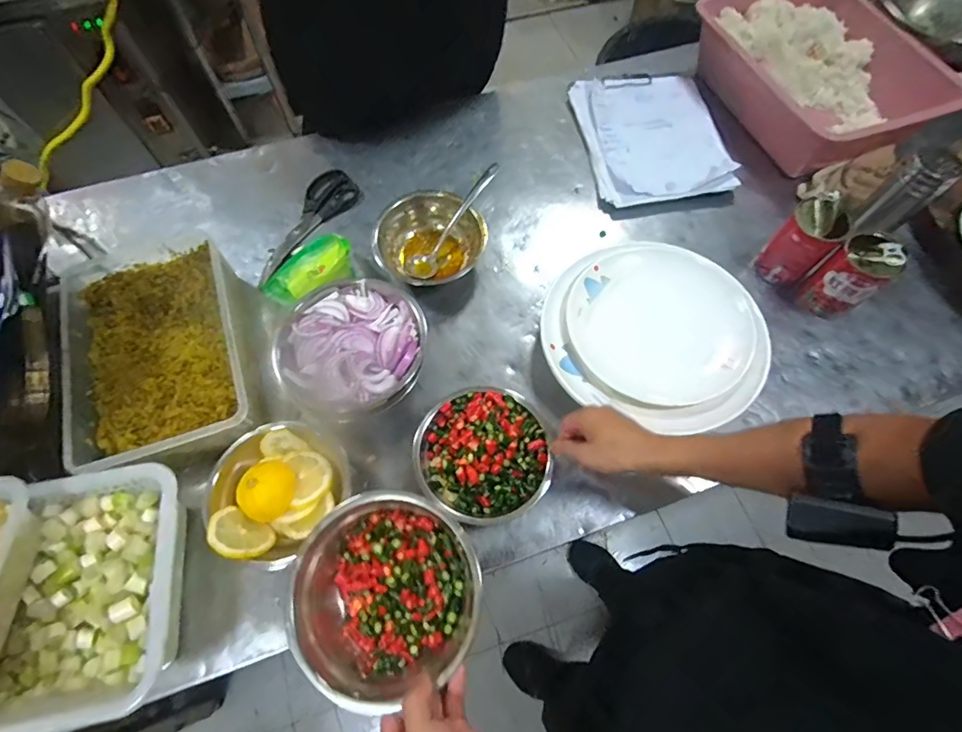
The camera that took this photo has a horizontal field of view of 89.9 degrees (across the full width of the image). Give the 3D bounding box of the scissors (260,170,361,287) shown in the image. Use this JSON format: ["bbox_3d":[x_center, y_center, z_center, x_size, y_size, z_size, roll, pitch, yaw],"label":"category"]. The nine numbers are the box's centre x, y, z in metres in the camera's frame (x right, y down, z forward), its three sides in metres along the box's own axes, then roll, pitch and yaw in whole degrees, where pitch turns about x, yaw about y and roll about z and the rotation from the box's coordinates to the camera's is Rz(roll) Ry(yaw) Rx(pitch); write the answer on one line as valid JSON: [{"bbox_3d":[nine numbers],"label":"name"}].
[{"bbox_3d":[-0.288,-0.230,0.768,0.083,0.018,0.218,38,71,15],"label":"scissors"}]

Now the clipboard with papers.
[{"bbox_3d":[0.289,-0.392,0.831,0.229,0.039,0.306,-8,66,-4],"label":"clipboard with papers"}]

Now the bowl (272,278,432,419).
[{"bbox_3d":[-0.165,-0.022,0.639,0.193,0.078,0.171,-41,73,-17],"label":"bowl"}]

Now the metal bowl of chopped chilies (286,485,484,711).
[{"bbox_3d":[-0.099,0.229,0.492,0.187,0.061,0.178,0,66,-1],"label":"metal bowl of chopped chilies"}]

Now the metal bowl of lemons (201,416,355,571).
[{"bbox_3d":[-0.247,0.142,0.581,0.139,0.059,0.159,38,71,15],"label":"metal bowl of lemons"}]

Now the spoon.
[{"bbox_3d":[-0.037,-0.216,0.739,0.040,0.037,0.207,37,90,14],"label":"spoon"}]

